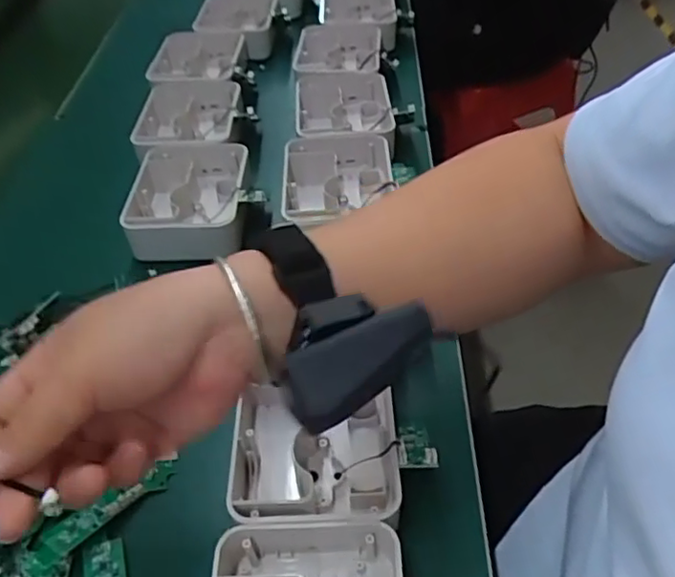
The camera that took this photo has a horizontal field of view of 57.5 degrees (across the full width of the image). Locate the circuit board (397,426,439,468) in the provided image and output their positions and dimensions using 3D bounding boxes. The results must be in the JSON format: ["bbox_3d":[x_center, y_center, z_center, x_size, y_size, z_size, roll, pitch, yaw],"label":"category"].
[{"bbox_3d":[0.046,0.094,0.373,0.021,0.010,0.045,-2,12,1],"label":"circuit board"}]

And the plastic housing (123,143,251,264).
[{"bbox_3d":[-0.138,-0.082,0.579,0.109,0.048,0.138,-6,45,1],"label":"plastic housing"}]

